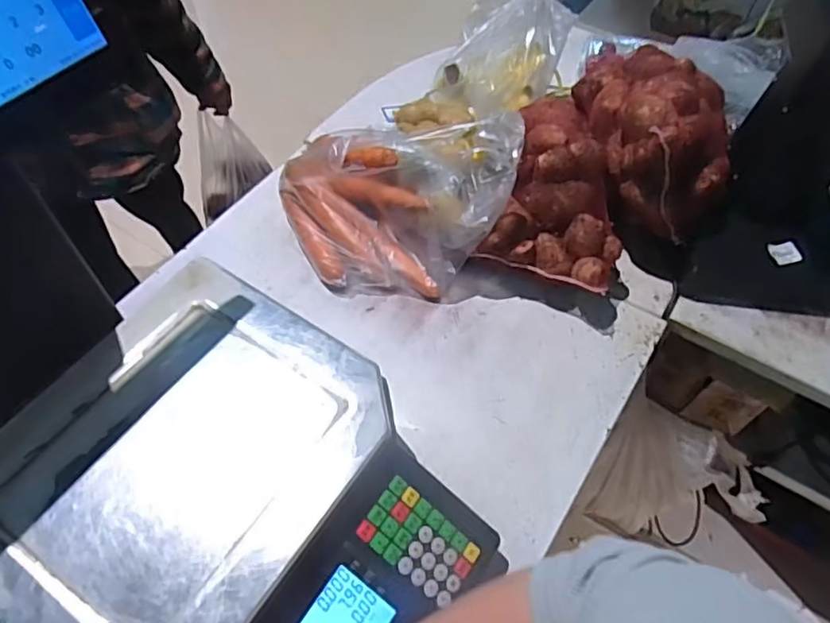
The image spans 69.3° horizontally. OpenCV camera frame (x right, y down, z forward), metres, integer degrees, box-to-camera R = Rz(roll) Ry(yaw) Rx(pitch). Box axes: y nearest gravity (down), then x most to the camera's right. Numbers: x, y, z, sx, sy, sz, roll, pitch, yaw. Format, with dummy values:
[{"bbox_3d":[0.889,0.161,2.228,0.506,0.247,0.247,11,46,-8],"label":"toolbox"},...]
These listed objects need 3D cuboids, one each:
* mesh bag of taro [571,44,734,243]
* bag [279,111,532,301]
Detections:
[{"bbox_3d":[0.328,-0.252,0.805,0.170,0.151,0.263,-1,57,-1],"label":"mesh bag of taro"},{"bbox_3d":[-0.032,-0.157,0.813,0.305,0.163,0.243,21,59,13],"label":"bag"}]

